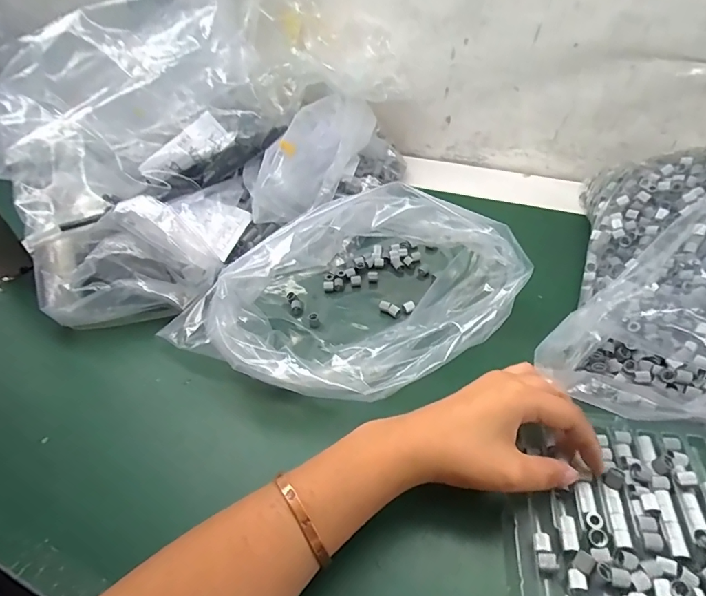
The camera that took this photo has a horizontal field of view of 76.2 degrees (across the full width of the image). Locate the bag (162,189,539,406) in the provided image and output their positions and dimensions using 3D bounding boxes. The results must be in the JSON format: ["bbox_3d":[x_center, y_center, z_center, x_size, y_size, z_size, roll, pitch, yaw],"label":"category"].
[{"bbox_3d":[-0.017,-0.012,0.370,0.262,0.111,0.181,-22,46,-16],"label":"bag"}]

